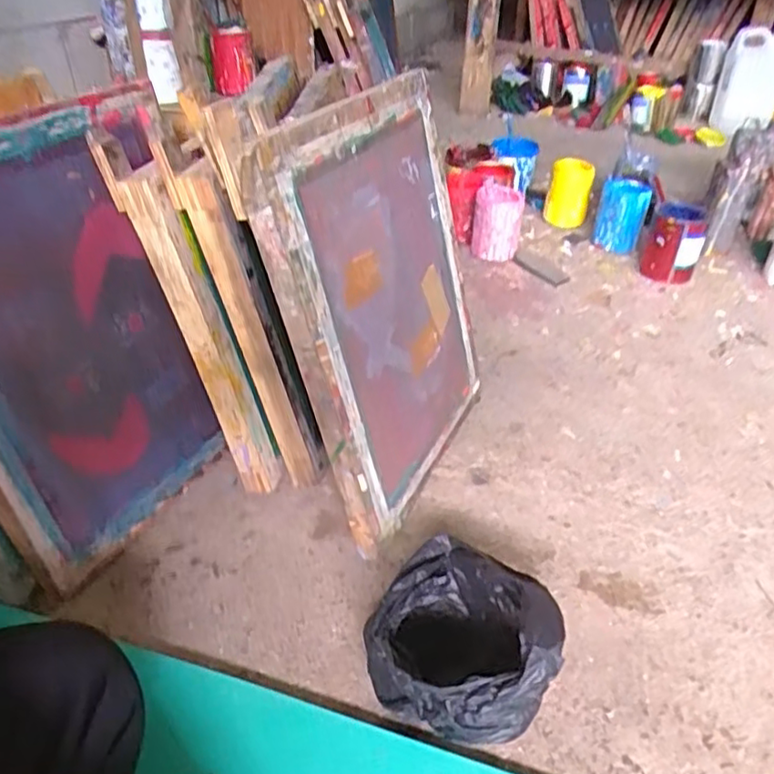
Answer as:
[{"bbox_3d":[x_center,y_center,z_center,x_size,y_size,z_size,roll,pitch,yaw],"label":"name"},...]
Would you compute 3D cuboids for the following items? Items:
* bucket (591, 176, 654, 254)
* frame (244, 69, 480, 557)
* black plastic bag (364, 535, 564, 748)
[{"bbox_3d":[0.510,-0.375,1.397,0.100,0.131,0.112,12,38,18],"label":"bucket"},{"bbox_3d":[0.005,-0.094,0.761,0.029,0.458,0.355,2,34,29],"label":"frame"},{"bbox_3d":[0.068,0.238,0.601,0.150,0.134,0.183,-26,43,-30],"label":"black plastic bag"}]

